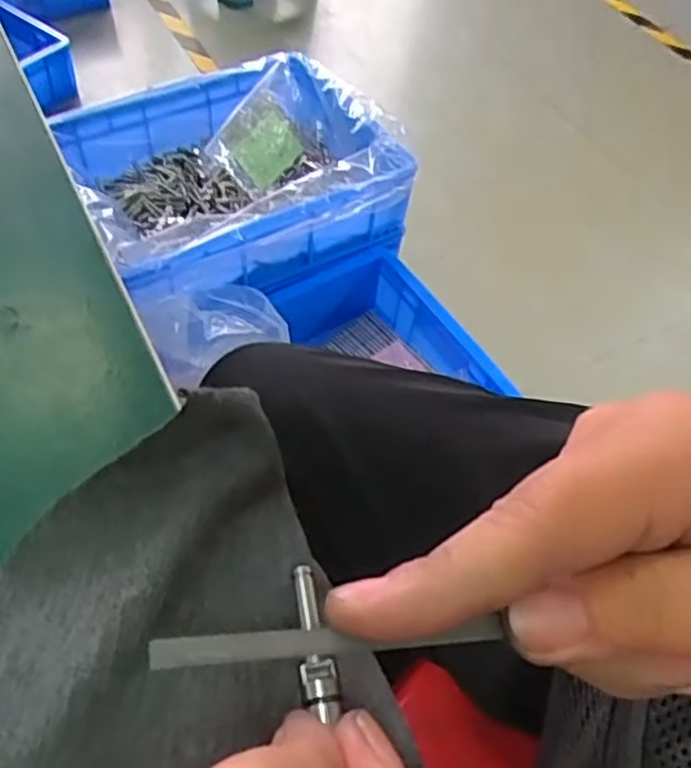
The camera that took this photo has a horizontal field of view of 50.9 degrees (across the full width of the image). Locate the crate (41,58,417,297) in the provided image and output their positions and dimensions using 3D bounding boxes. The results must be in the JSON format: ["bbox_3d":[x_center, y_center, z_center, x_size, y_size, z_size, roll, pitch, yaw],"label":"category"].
[{"bbox_3d":[-0.146,-0.252,0.919,0.389,0.127,0.277,-28,61,-22],"label":"crate"}]

